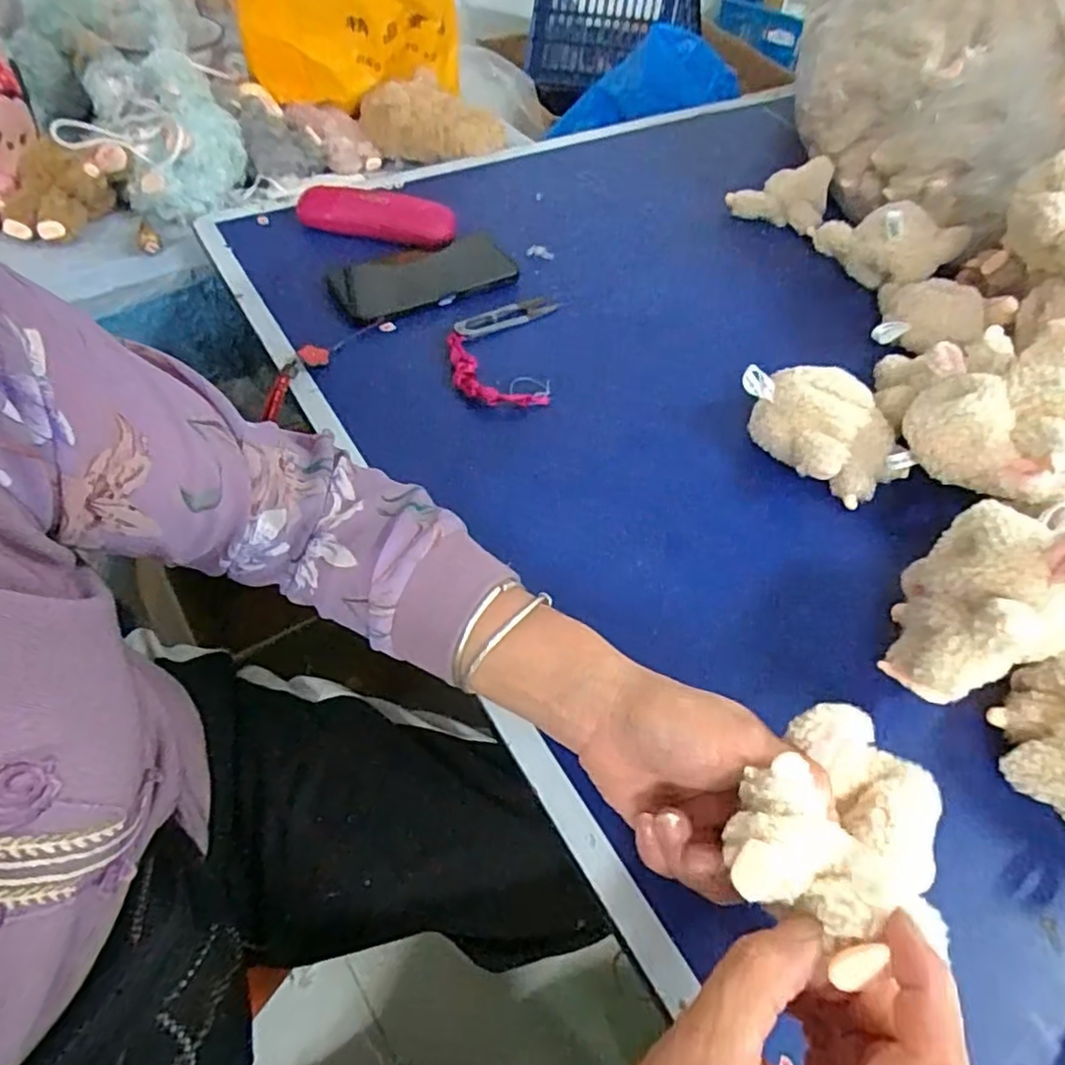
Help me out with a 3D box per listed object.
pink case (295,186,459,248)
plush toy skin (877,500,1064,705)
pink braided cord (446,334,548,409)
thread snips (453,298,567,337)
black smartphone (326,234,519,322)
[{"bbox_3d":[-0.151,-0.304,0.632,0.154,0.031,0.044,12,54,5],"label":"pink case"},{"bbox_3d":[0.250,0.038,0.358,0.088,0.117,0.092,-23,59,-19],"label":"plush toy skin"},{"bbox_3d":[-0.040,-0.127,0.528,0.104,0.012,0.043,36,59,20],"label":"pink braided cord"},{"bbox_3d":[-0.018,-0.194,0.584,0.109,0.007,0.020,-24,59,-20],"label":"thread snips"},{"bbox_3d":[-0.099,-0.235,0.601,0.163,0.020,0.077,-19,57,-17],"label":"black smartphone"}]

